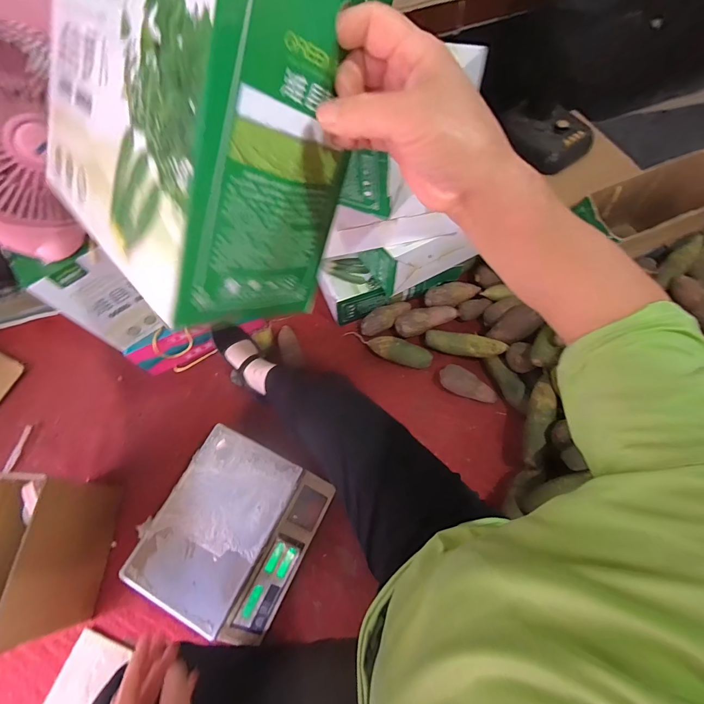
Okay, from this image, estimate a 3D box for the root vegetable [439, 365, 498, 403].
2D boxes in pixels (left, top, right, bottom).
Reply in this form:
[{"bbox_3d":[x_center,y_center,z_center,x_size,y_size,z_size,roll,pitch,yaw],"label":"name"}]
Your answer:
[{"bbox_3d":[0.287,0.088,0.878,0.148,0.051,0.060,29,70,16],"label":"root vegetable"}]

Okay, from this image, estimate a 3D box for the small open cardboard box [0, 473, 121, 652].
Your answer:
[{"bbox_3d":[-0.614,0.400,0.699,0.135,0.236,0.270,-1,65,3],"label":"small open cardboard box"}]

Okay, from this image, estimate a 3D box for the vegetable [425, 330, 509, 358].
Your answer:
[{"bbox_3d":[0.289,-0.021,0.904,0.202,0.042,0.048,10,65,27],"label":"vegetable"}]

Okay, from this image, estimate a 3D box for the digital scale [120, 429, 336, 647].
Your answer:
[{"bbox_3d":[-0.251,0.369,0.745,0.312,0.089,0.338,24,69,14],"label":"digital scale"}]

